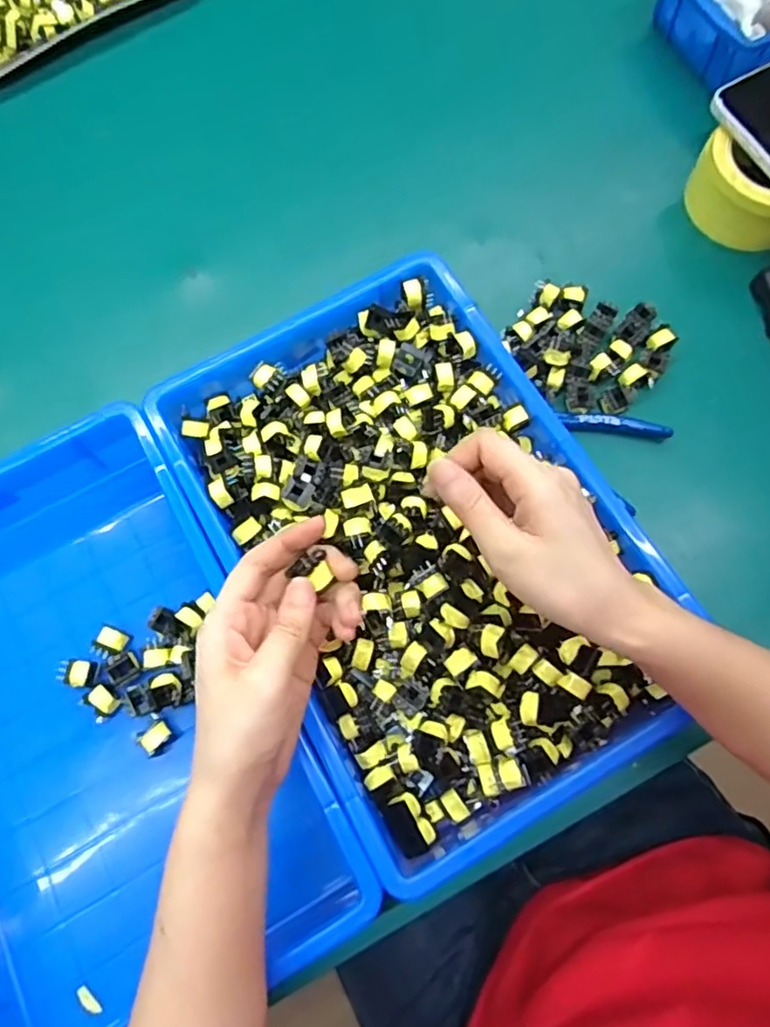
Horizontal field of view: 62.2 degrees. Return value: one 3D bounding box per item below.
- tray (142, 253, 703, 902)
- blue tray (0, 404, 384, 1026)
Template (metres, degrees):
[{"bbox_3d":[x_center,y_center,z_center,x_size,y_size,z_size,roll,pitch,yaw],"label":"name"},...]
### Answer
[{"bbox_3d":[0.020,0.012,0.440,0.244,0.056,0.383,-29,74,-7],"label":"tray"},{"bbox_3d":[-0.200,0.141,0.419,0.258,0.069,0.379,-29,74,-7],"label":"blue tray"}]

